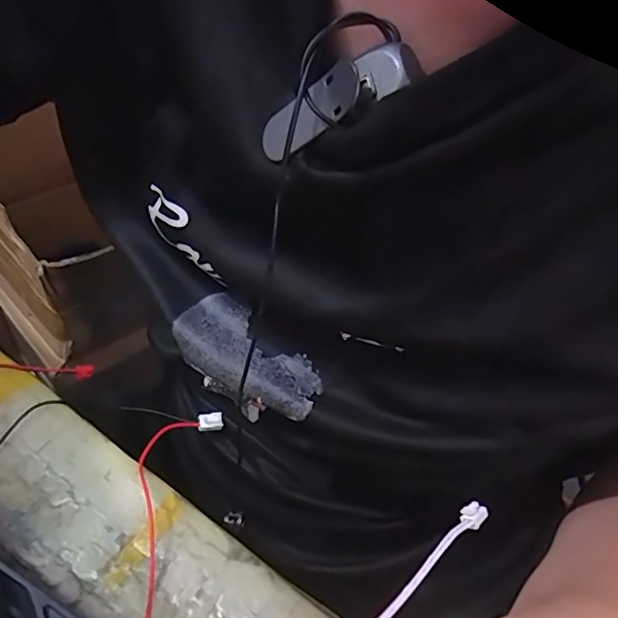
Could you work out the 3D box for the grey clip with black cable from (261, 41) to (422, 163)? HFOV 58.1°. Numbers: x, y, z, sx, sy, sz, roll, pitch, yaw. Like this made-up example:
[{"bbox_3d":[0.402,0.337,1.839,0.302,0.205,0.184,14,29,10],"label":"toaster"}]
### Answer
[{"bbox_3d":[0.006,-0.065,0.177,0.057,0.016,0.020,-24,38,26],"label":"grey clip with black cable"}]

